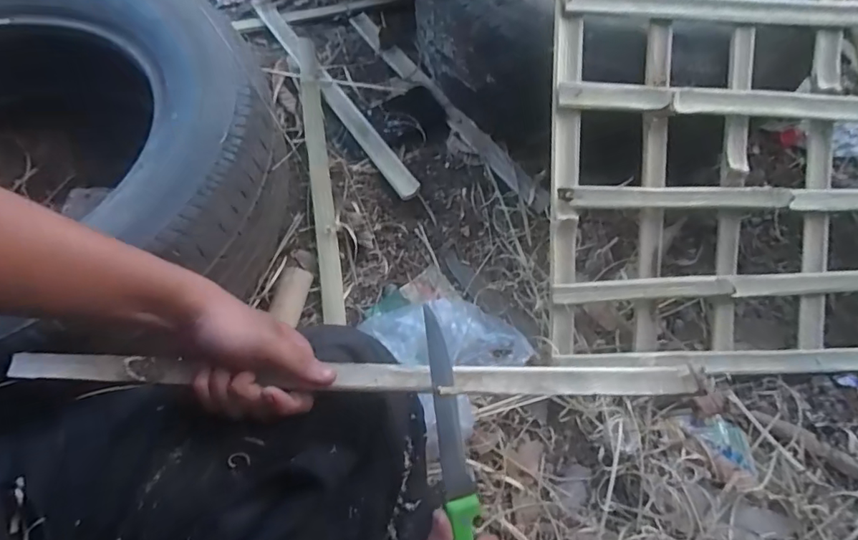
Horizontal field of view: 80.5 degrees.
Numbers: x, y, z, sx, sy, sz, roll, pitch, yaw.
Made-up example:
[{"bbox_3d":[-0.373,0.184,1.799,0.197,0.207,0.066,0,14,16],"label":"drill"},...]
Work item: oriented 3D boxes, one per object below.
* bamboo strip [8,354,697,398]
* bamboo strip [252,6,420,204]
[{"bbox_3d":[-0.066,0.075,0.363,0.486,0.013,0.024,0,59,3],"label":"bamboo strip"},{"bbox_3d":[-0.156,-0.283,0.795,0.039,0.021,0.483,-30,66,-18],"label":"bamboo strip"}]

